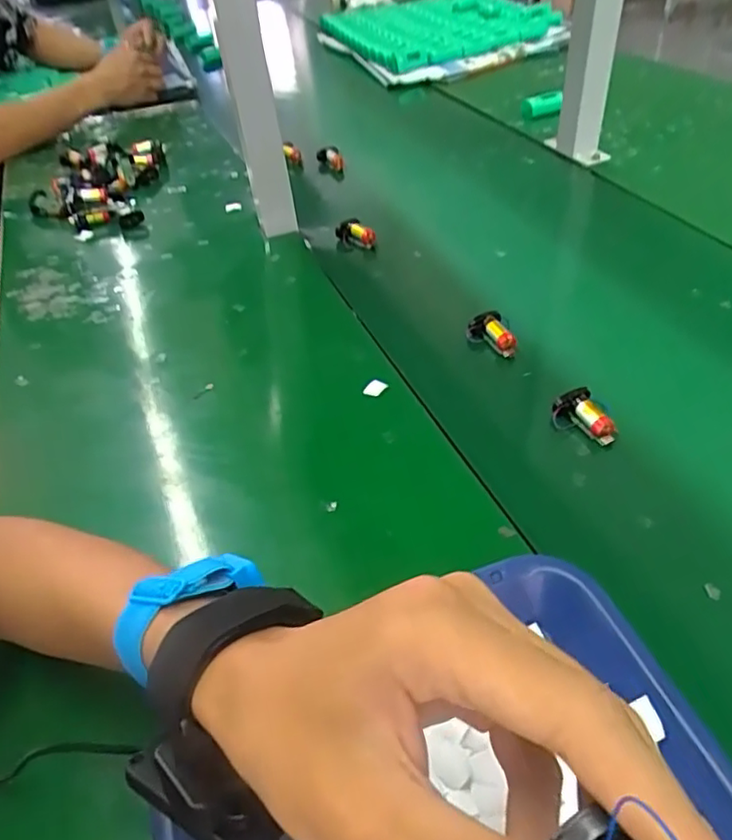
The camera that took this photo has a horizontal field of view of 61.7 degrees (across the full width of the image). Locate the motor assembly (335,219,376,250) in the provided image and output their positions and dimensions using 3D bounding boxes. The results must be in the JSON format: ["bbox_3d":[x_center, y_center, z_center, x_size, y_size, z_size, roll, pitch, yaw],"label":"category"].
[{"bbox_3d":[-0.014,-0.219,0.720,0.047,0.029,0.018,12,46,19],"label":"motor assembly"}]

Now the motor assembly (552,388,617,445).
[{"bbox_3d":[0.172,-0.001,0.482,0.034,0.022,0.049,-18,44,-11],"label":"motor assembly"}]

